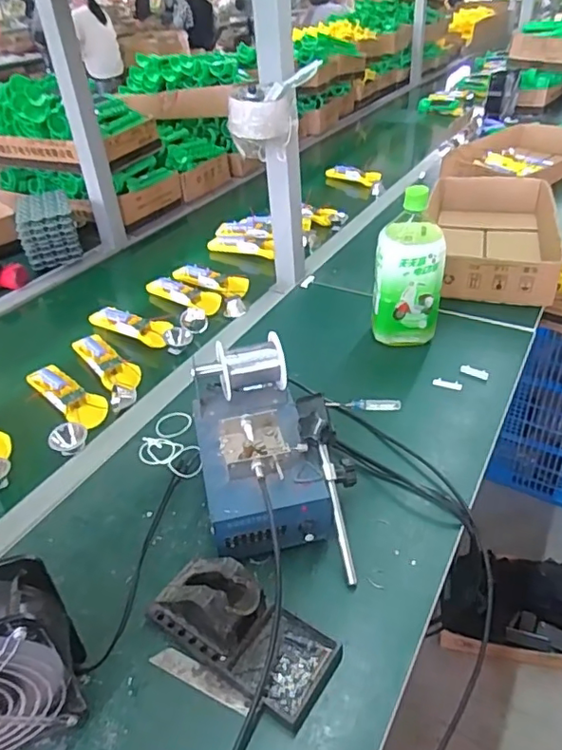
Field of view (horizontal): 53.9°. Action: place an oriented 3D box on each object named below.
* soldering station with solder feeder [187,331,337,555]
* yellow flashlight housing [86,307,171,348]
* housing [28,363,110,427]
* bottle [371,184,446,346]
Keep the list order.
[{"bbox_3d":[-0.022,0.067,0.583,0.131,0.126,0.223,-10,36,-8],"label":"soldering station with solder feeder"},{"bbox_3d":[-0.237,-0.082,0.892,0.150,0.022,0.059,16,40,25],"label":"yellow flashlight housing"},{"bbox_3d":[-0.288,0.027,0.753,0.056,0.026,0.167,-30,43,-32],"label":"housing"},{"bbox_3d":[0.174,-0.145,0.769,0.091,0.206,0.076,0,36,5],"label":"bottle"}]

